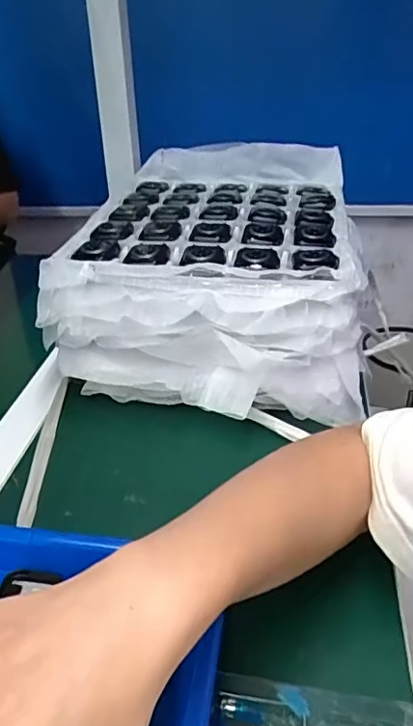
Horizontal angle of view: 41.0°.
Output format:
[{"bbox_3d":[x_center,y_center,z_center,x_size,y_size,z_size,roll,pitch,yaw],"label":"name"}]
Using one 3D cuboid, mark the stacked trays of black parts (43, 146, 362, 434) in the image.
[{"bbox_3d":[0.018,-0.105,0.581,0.273,0.142,0.322,4,34,11],"label":"stacked trays of black parts"}]

